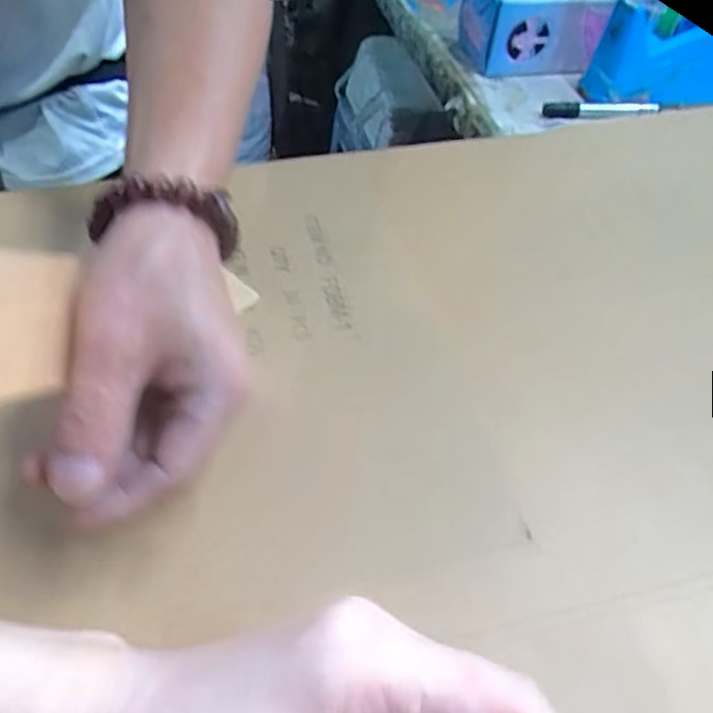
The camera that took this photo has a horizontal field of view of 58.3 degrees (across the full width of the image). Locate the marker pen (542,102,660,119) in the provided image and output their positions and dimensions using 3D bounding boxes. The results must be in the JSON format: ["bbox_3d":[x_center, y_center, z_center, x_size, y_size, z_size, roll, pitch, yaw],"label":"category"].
[{"bbox_3d":[0.269,-0.273,0.708,0.125,0.015,0.012,-1,50,-3],"label":"marker pen"}]

